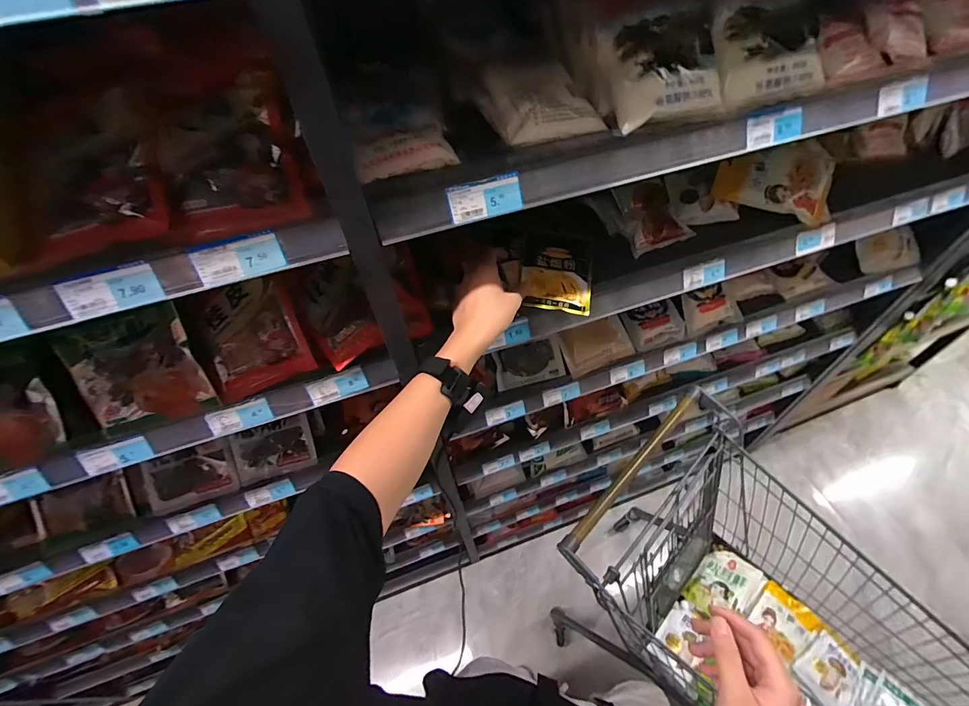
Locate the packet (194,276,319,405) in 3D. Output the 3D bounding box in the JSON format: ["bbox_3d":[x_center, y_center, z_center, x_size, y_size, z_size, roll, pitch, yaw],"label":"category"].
[{"bbox_3d":[-0.309,-0.019,0.540,0.122,0.134,0.026,-21,9,-7],"label":"packet"}]

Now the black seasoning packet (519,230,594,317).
[{"bbox_3d":[0.110,-0.125,0.617,0.103,0.017,0.134,10,69,1],"label":"black seasoning packet"}]

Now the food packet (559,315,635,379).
[{"bbox_3d":[0.219,-0.018,0.813,0.139,0.051,0.083,-19,52,-10],"label":"food packet"}]

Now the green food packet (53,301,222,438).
[{"bbox_3d":[-0.425,0.017,0.503,0.126,0.149,0.025,-19,22,-16],"label":"green food packet"}]

